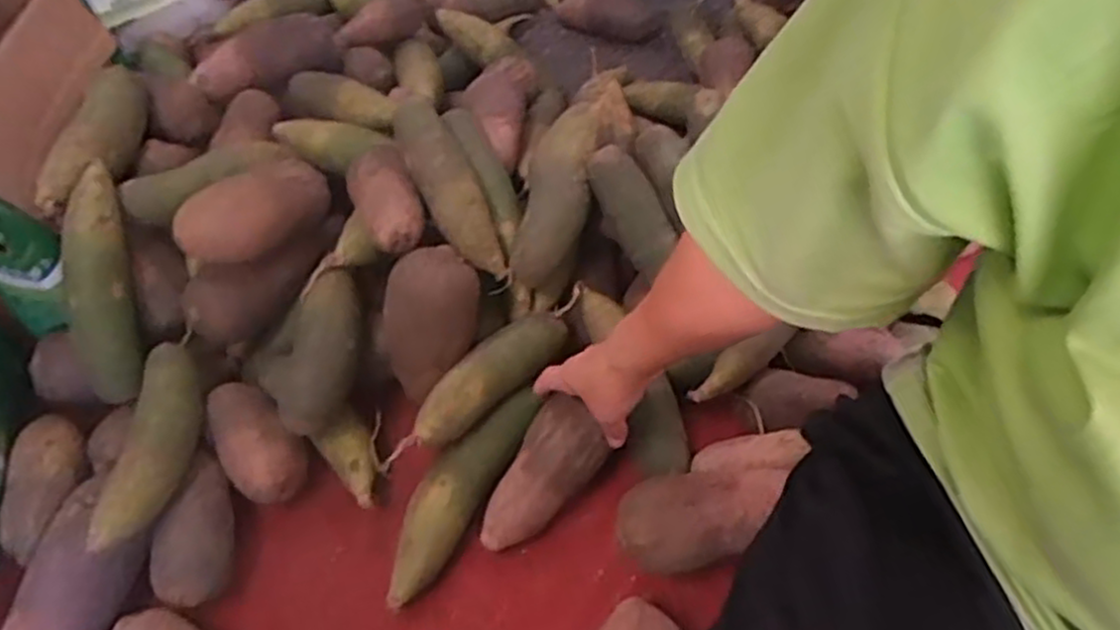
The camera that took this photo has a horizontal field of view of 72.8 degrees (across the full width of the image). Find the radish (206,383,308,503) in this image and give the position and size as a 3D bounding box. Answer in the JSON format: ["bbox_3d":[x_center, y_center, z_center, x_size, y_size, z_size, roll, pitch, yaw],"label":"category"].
[{"bbox_3d":[-0.285,0.117,0.707,0.066,0.050,0.116,-34,58,-24],"label":"radish"}]

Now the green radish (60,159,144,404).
[{"bbox_3d":[-0.429,-0.034,0.706,0.049,0.052,0.210,-5,93,-3],"label":"green radish"}]

